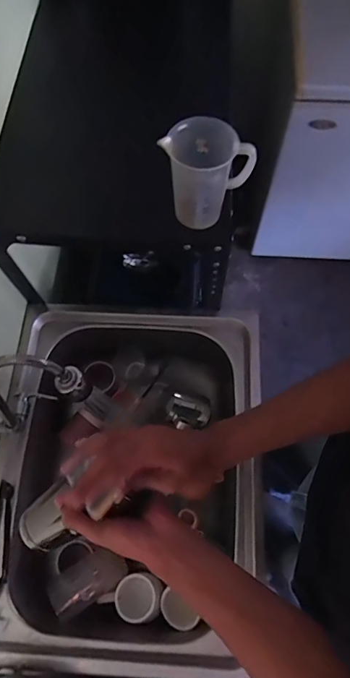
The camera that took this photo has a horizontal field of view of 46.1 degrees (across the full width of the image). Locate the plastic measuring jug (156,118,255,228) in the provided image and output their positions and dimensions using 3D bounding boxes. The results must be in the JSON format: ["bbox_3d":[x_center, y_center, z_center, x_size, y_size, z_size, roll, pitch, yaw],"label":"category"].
[{"bbox_3d":[0.042,-0.236,0.590,0.102,0.134,0.080,-24,70,-8],"label":"plastic measuring jug"}]

